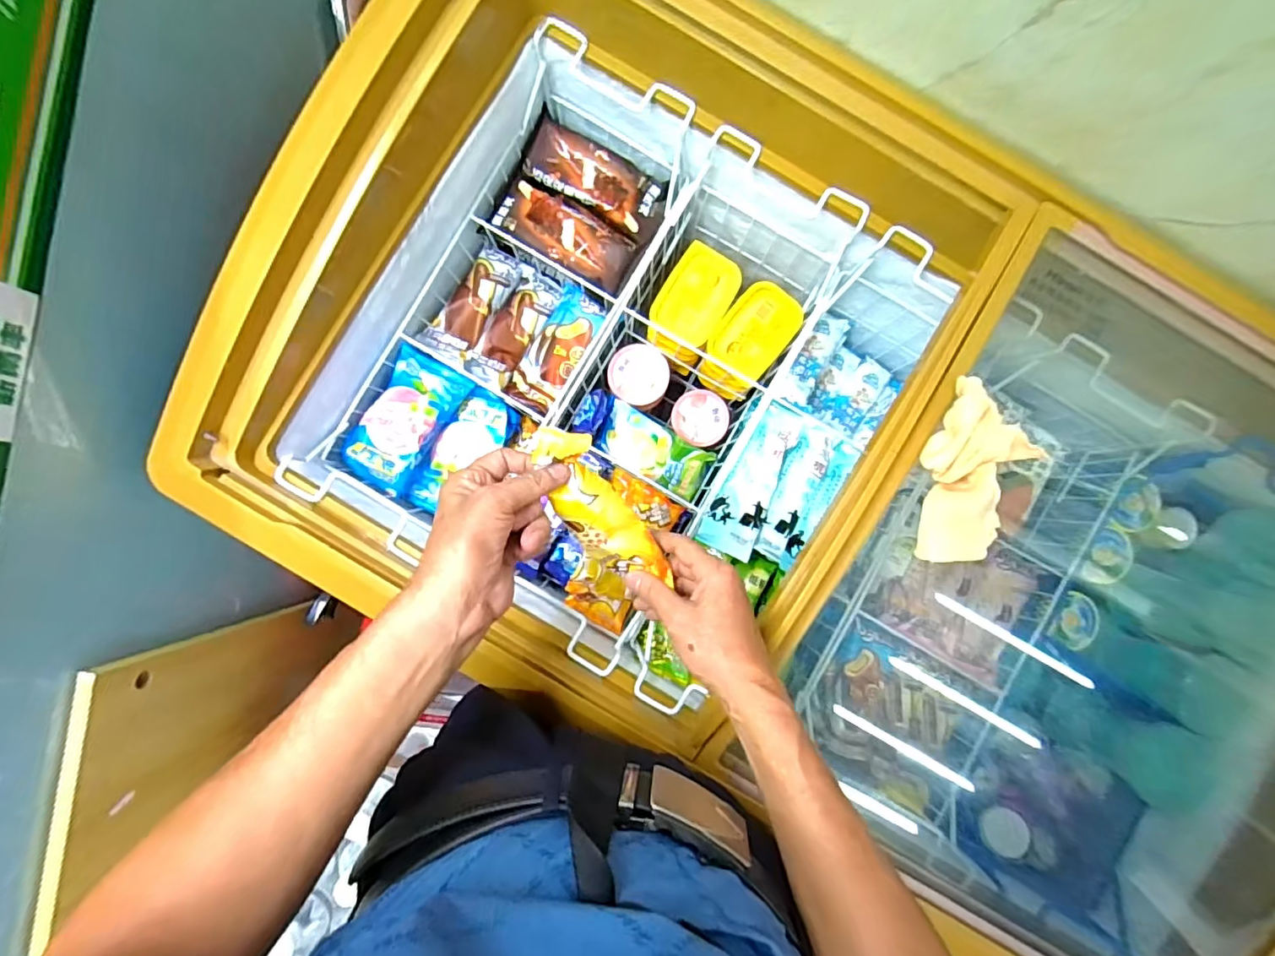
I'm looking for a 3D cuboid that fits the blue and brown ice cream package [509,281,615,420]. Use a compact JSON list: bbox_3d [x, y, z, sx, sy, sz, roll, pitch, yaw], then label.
[{"bbox_3d":[-0.106,-0.167,0.715,0.037,0.097,0.166,34,87,-40],"label":"blue and brown ice cream package"}]

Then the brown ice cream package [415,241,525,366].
[{"bbox_3d":[-0.214,-0.226,0.733,0.062,0.023,0.158,33,87,0],"label":"brown ice cream package"}]

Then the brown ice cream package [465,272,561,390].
[{"bbox_3d":[-0.163,-0.197,0.745,0.058,0.022,0.161,30,87,0],"label":"brown ice cream package"}]

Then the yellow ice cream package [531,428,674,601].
[{"bbox_3d":[-0.034,0.033,0.448,0.069,0.017,0.162,-28,120,-3],"label":"yellow ice cream package"}]

